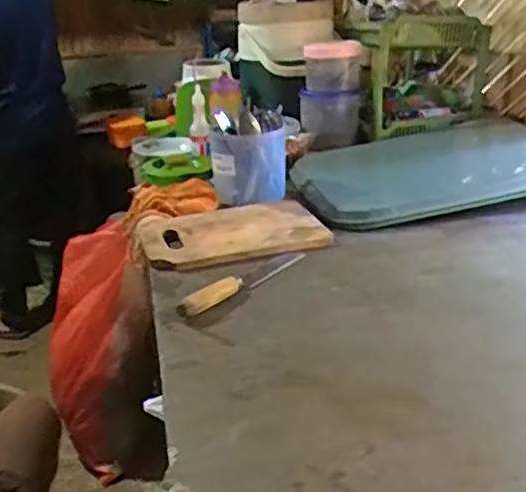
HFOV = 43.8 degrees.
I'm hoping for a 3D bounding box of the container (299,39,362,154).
[{"bbox_3d":[0.162,-0.368,1.574,0.137,0.226,0.107,1,24,9],"label":"container"}]

